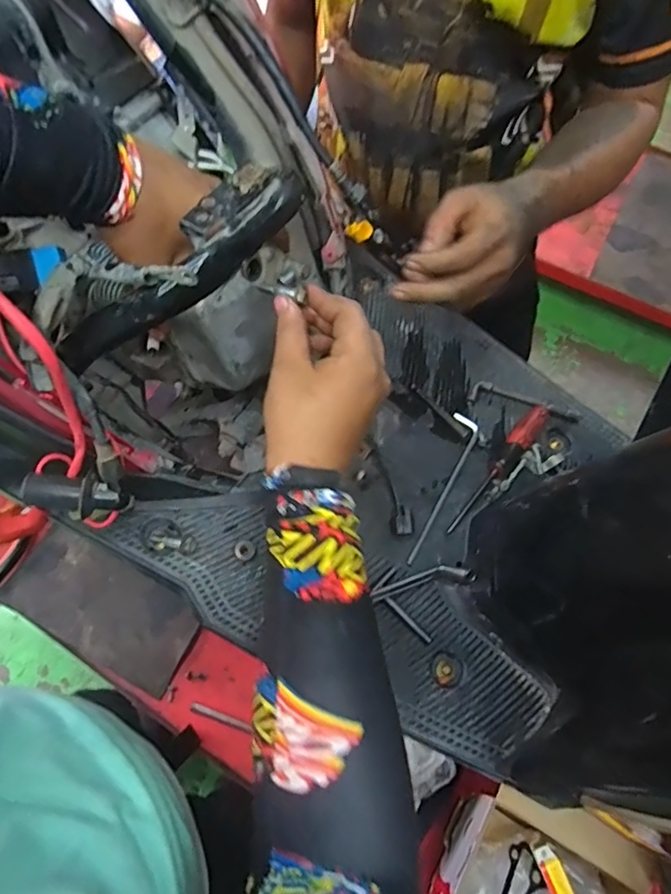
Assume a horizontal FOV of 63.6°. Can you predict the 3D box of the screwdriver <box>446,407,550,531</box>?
[{"bbox_3d":[0.162,0.018,0.525,0.022,0.028,0.169,35,69,16],"label":"screwdriver"}]

